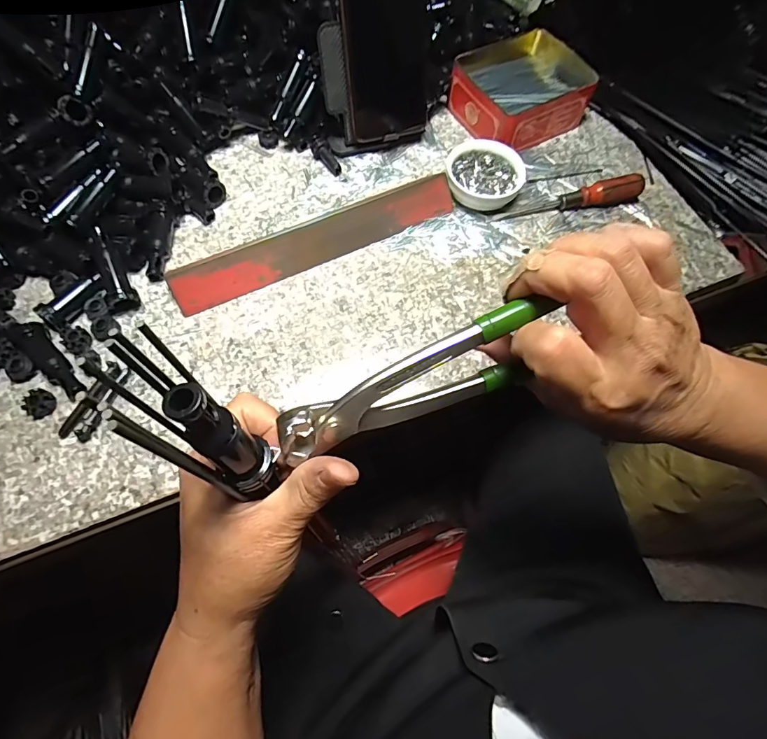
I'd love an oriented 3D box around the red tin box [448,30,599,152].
[{"bbox_3d":[0.140,-0.288,0.456,0.126,0.043,0.106,-28,70,-14],"label":"red tin box"}]

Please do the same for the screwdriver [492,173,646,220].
[{"bbox_3d":[0.177,-0.159,0.413,0.140,0.025,0.020,-12,67,-8],"label":"screwdriver"}]

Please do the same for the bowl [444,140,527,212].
[{"bbox_3d":[0.094,-0.181,0.416,0.072,0.025,0.068,1,66,-2],"label":"bowl"}]

